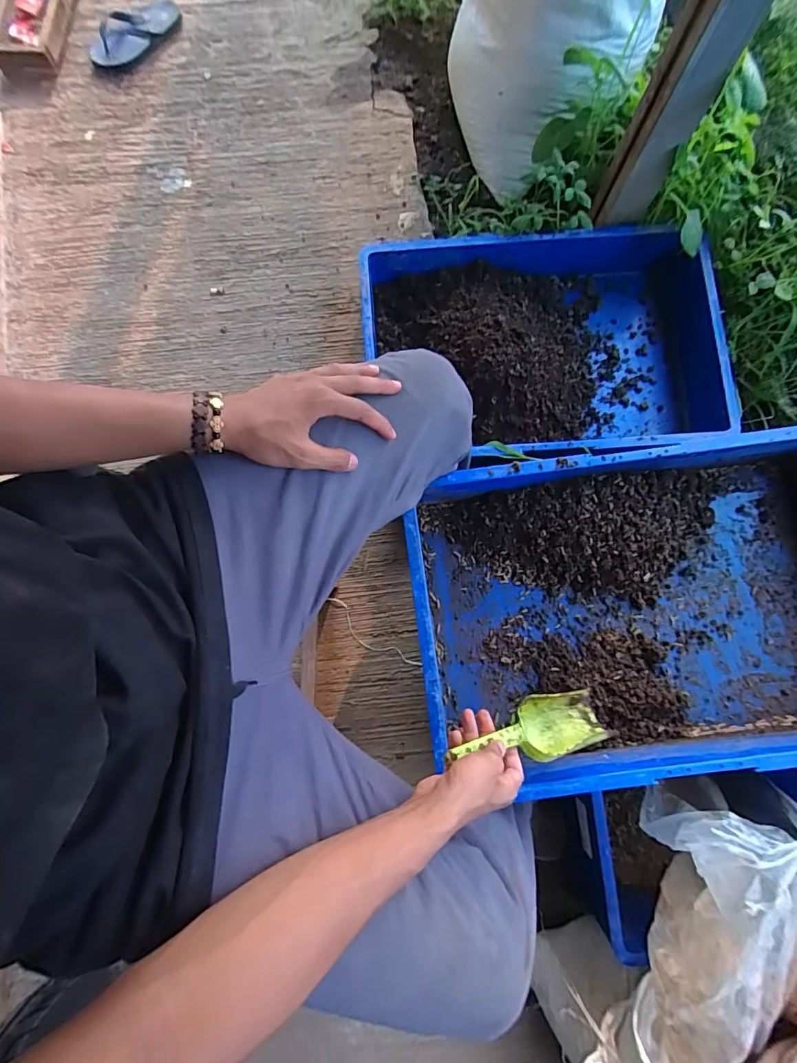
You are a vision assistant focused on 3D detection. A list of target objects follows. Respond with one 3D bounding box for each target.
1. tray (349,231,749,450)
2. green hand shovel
[{"bbox_3d":[0.293,-0.377,0.980,0.710,0.135,0.436,-3,80,0],"label":"tray"},{"bbox_3d":[0.169,0.238,0.569,0.218,0.051,0.064,4,77,-37],"label":"green hand shovel"}]

